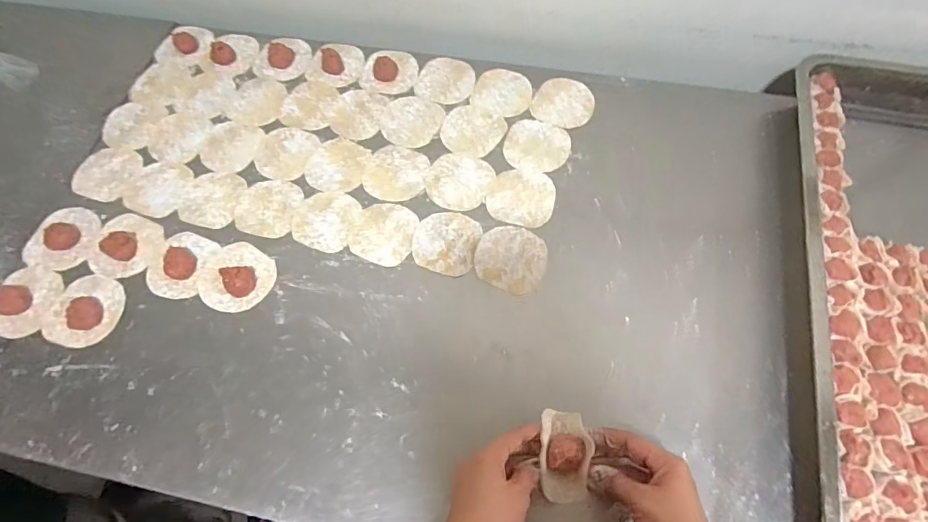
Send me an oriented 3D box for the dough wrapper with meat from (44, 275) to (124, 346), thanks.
[{"bbox_3d":[-0.417,0.054,0.531,0.071,0.012,0.080,15,66,10],"label":"dough wrapper with meat"}]

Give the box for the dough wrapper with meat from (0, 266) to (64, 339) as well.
[{"bbox_3d":[-0.496,0.043,0.539,0.076,0.013,0.081,12,65,8],"label":"dough wrapper with meat"}]

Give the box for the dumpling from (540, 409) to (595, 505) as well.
[{"bbox_3d":[0.092,0.179,0.446,0.044,0.027,0.077,6,65,3],"label":"dumpling"}]

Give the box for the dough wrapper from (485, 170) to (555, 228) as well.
[{"bbox_3d":[0.069,-0.077,0.585,0.077,0.004,0.074,13,68,8],"label":"dough wrapper"}]

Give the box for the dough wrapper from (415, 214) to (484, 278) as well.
[{"bbox_3d":[-0.021,-0.023,0.561,0.074,0.004,0.075,14,65,9],"label":"dough wrapper"}]

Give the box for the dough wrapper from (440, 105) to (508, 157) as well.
[{"bbox_3d":[0.011,-0.169,0.628,0.081,0.004,0.076,-1,64,2],"label":"dough wrapper"}]

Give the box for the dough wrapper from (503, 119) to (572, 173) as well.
[{"bbox_3d":[0.093,-0.146,0.616,0.081,0.004,0.076,-1,64,2],"label":"dough wrapper"}]

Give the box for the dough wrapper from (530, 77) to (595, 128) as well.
[{"bbox_3d":[0.133,-0.212,0.642,0.079,0.004,0.079,-1,64,2],"label":"dough wrapper"}]

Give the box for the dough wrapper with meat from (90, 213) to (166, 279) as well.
[{"bbox_3d":[-0.400,-0.021,0.562,0.083,0.018,0.077,0,65,0],"label":"dough wrapper with meat"}]

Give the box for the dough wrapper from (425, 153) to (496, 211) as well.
[{"bbox_3d":[-0.008,-0.099,0.597,0.078,0.004,0.078,-1,64,2],"label":"dough wrapper"}]

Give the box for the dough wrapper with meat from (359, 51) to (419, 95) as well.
[{"bbox_3d":[-0.104,-0.265,0.673,0.076,0.012,0.070,12,65,9],"label":"dough wrapper with meat"}]

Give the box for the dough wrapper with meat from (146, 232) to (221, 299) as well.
[{"bbox_3d":[-0.326,0.003,0.554,0.062,0.010,0.079,11,65,8],"label":"dough wrapper with meat"}]

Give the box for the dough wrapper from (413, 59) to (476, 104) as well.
[{"bbox_3d":[-0.025,-0.250,0.667,0.078,0.005,0.074,-1,64,2],"label":"dough wrapper"}]

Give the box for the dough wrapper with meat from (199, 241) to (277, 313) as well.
[{"bbox_3d":[-0.258,0.014,0.540,0.084,0.024,0.078,-1,64,2],"label":"dough wrapper with meat"}]

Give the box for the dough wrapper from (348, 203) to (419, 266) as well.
[{"bbox_3d":[-0.094,-0.033,0.569,0.075,0.004,0.076,-1,64,2],"label":"dough wrapper"}]

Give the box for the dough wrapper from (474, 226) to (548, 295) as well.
[{"bbox_3d":[0.054,-0.005,0.549,0.078,0.007,0.074,-1,64,2],"label":"dough wrapper"}]

